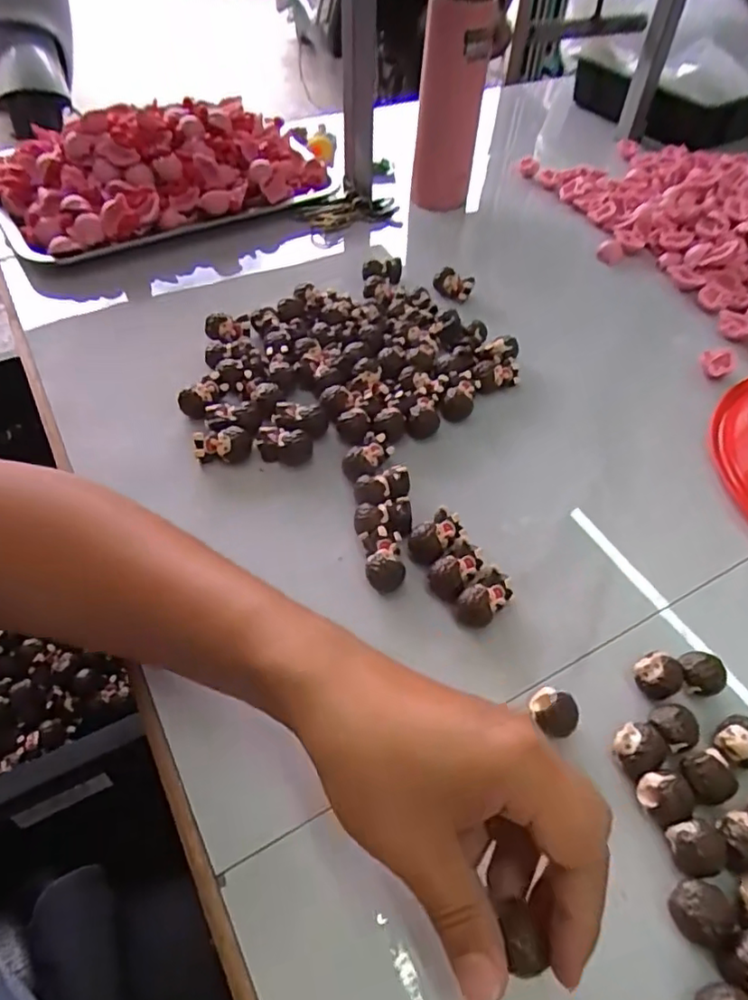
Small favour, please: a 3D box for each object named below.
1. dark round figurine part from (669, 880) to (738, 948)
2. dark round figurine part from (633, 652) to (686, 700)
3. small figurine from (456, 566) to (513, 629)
[{"bbox_3d":[0.148,0.185,0.271,0.024,0.015,0.024,-2,51,2],"label":"dark round figurine part"},{"bbox_3d":[0.162,0.100,0.343,0.021,0.021,0.024,-34,56,-22],"label":"dark round figurine part"},{"bbox_3d":[0.067,0.062,0.371,0.019,0.023,0.040,35,61,28],"label":"small figurine"}]

